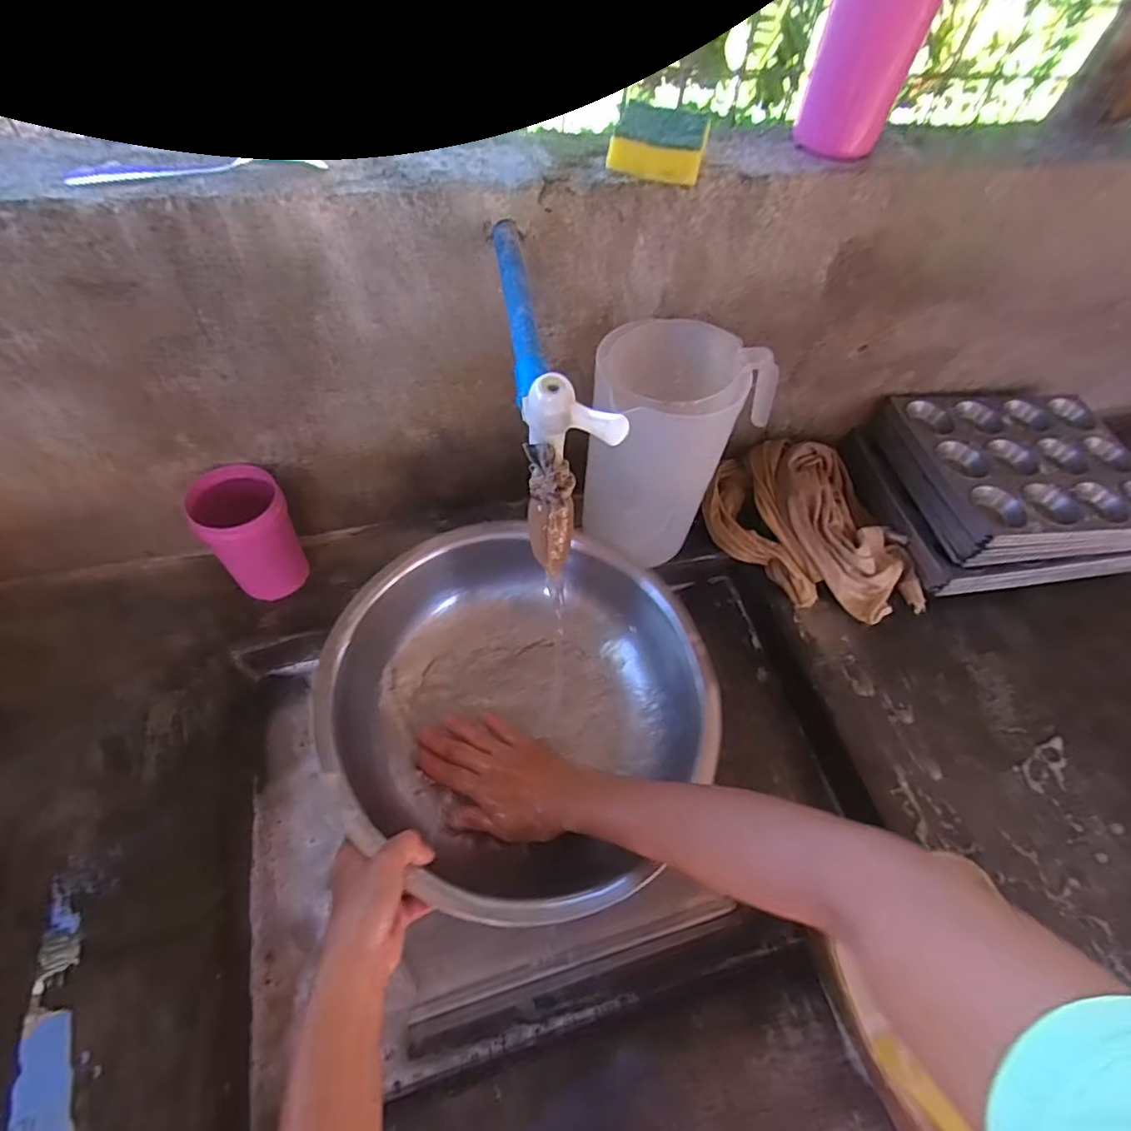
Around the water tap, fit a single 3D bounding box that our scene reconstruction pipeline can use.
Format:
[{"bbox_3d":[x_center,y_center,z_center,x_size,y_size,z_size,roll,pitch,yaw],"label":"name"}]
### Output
[{"bbox_3d":[-0.017,-0.142,0.429,0.051,0.107,0.282,-7,57,-10],"label":"water tap"}]

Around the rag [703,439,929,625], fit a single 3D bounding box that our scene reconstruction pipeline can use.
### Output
[{"bbox_3d":[0.326,-0.056,0.746,0.291,0.090,0.213,17,57,6],"label":"rag"}]

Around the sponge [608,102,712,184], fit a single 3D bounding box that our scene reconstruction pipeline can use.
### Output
[{"bbox_3d":[0.080,-0.353,0.489,0.073,0.029,0.065,16,57,5],"label":"sponge"}]

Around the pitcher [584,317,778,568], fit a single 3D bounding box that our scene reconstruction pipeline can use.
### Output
[{"bbox_3d":[0.114,-0.135,0.657,0.166,0.230,0.146,23,57,10],"label":"pitcher"}]

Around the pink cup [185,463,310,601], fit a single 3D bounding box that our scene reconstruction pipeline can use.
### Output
[{"bbox_3d":[-0.325,-0.023,0.627,0.086,0.149,0.085,2,56,-4],"label":"pink cup"}]

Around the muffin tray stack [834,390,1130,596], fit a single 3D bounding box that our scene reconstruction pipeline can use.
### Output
[{"bbox_3d":[0.590,-0.107,0.787,0.342,0.115,0.267,-7,57,-10],"label":"muffin tray stack"}]

